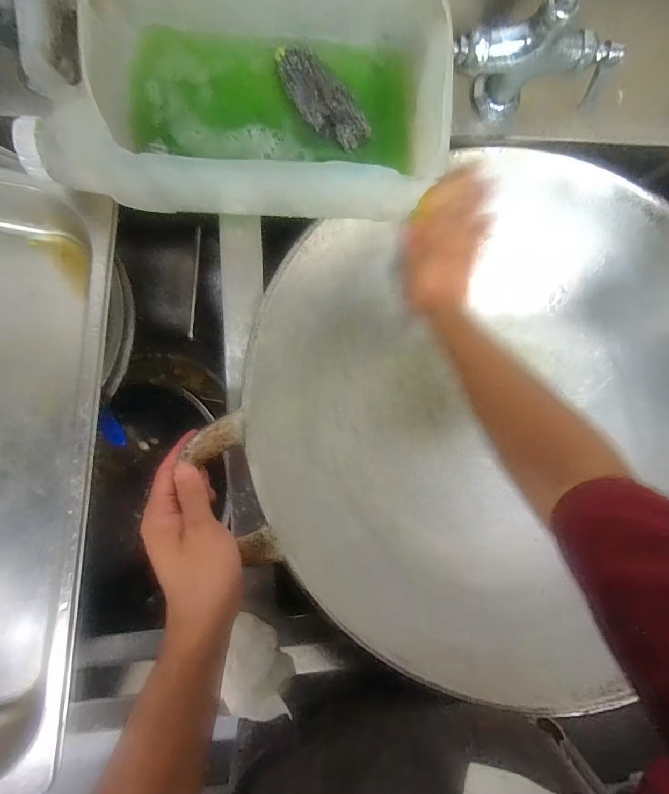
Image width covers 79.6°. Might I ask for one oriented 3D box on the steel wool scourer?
[{"bbox_3d":[-0.012,-0.284,0.385,0.104,0.021,0.041,39,87,-7],"label":"steel wool scourer"}]

